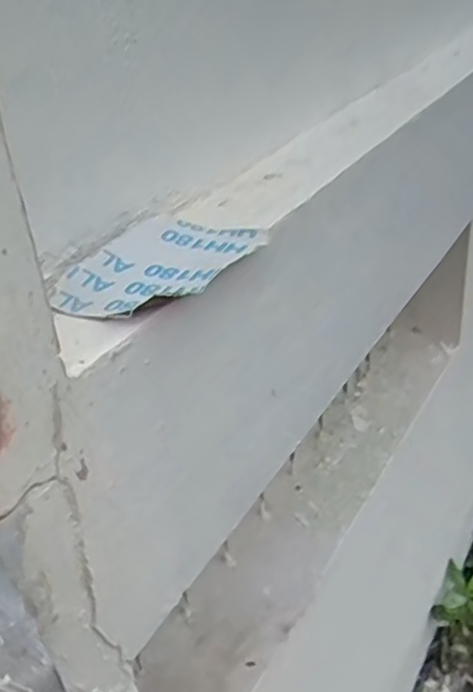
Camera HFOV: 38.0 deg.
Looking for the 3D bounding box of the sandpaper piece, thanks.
[{"bbox_3d":[-0.036,-0.042,0.333,0.063,0.010,0.104,16,40,30],"label":"sandpaper piece"}]

